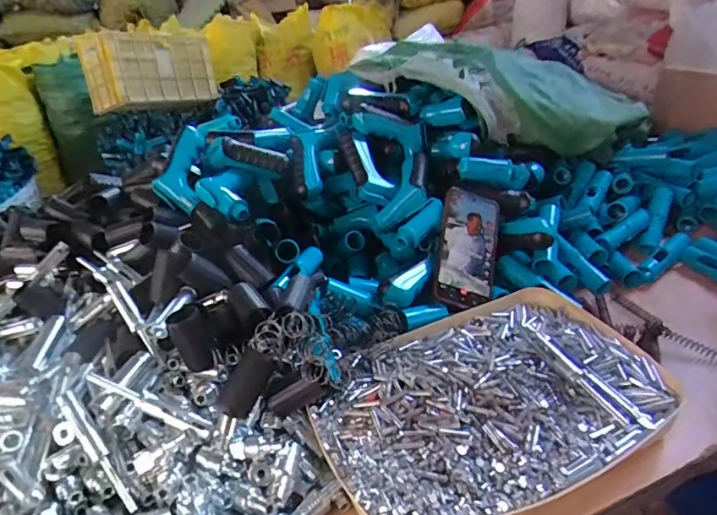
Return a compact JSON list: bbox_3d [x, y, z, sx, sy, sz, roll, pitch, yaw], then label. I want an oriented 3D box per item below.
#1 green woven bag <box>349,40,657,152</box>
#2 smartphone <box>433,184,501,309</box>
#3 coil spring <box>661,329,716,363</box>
[{"bbox_3d":[0.224,-0.271,0.778,0.437,0.106,0.190,18,35,1],"label":"green woven bag"},{"bbox_3d":[0.144,-0.014,0.636,0.082,0.014,0.168,16,67,-10],"label":"smartphone"},{"bbox_3d":[0.397,0.104,0.574,0.071,0.016,0.012,27,41,10],"label":"coil spring"}]

